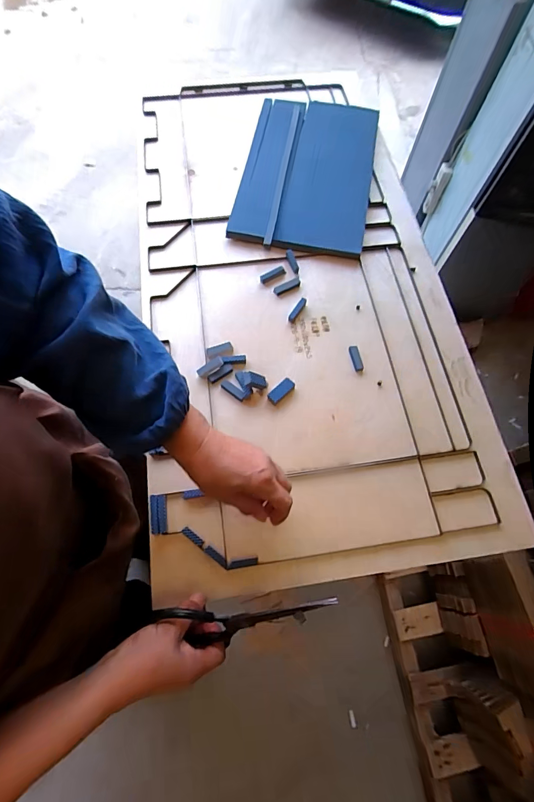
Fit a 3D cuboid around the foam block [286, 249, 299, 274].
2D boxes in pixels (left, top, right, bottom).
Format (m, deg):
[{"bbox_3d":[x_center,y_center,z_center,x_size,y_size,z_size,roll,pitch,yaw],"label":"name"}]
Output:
[{"bbox_3d":[0.041,-0.222,0.603,0.012,0.005,0.042,-20,85,-9],"label":"foam block"}]

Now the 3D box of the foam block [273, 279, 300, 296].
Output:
[{"bbox_3d":[0.032,-0.176,0.585,0.046,0.007,0.014,-29,71,-13],"label":"foam block"}]

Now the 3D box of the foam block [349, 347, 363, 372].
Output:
[{"bbox_3d":[0.128,-0.060,0.542,0.013,0.007,0.041,-6,70,-4],"label":"foam block"}]

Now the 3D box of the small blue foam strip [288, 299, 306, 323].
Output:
[{"bbox_3d":[0.045,-0.136,0.566,0.011,0.006,0.042,32,72,10],"label":"small blue foam strip"}]

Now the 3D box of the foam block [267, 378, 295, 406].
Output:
[{"bbox_3d":[0.020,-0.013,0.519,0.042,0.009,0.017,-42,74,-17],"label":"foam block"}]

